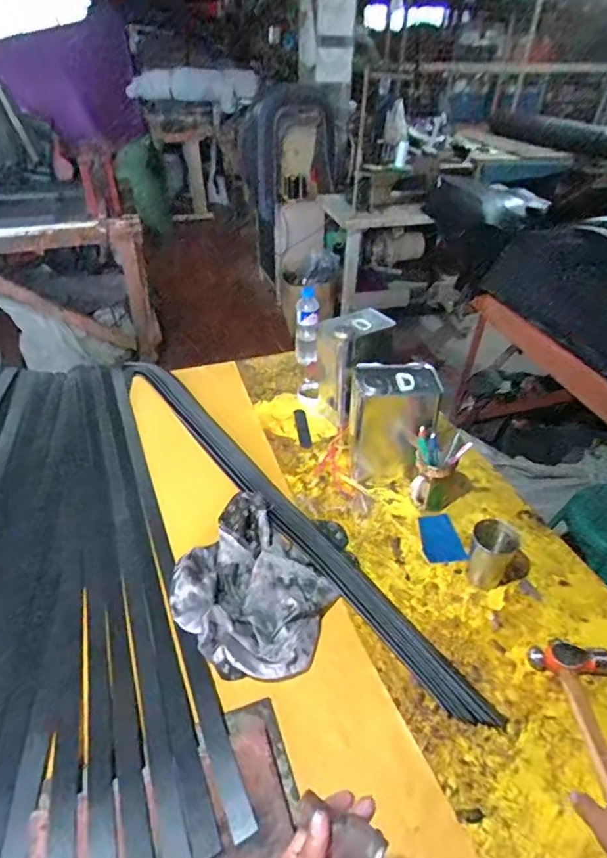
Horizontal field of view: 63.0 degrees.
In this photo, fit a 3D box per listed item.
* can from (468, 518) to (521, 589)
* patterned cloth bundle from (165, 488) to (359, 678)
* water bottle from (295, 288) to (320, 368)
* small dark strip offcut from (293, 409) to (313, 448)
[{"bbox_3d":[0.318,0.205,0.839,0.070,0.099,0.068,1,39,-1],"label":"can"},{"bbox_3d":[-0.072,0.234,0.818,0.263,0.054,0.319,18,41,19],"label":"patterned cloth bundle"},{"bbox_3d":[0.010,-0.268,1.339,0.061,0.203,0.060,1,40,-1],"label":"water bottle"},{"bbox_3d":[-0.002,0.000,1.171,0.030,0.008,0.141,-5,39,-9],"label":"small dark strip offcut"}]

